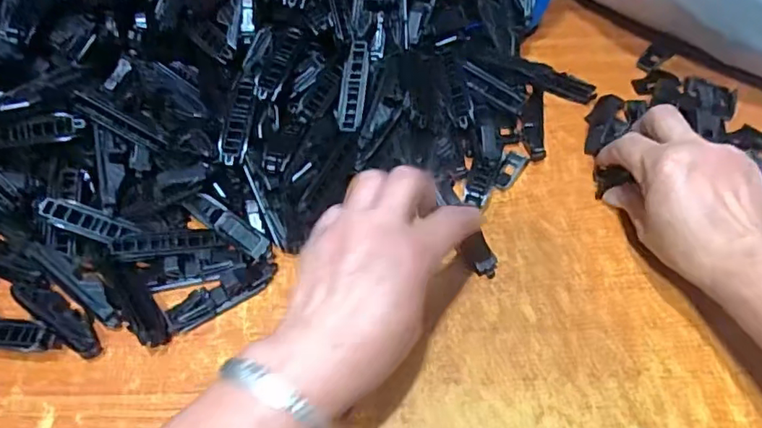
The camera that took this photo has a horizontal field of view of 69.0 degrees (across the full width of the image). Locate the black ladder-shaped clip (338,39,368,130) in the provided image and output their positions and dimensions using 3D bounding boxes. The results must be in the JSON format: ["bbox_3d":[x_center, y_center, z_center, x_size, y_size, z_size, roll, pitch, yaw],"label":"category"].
[{"bbox_3d":[-0.021,-0.101,0.438,0.019,0.006,0.073,6,80,6],"label":"black ladder-shaped clip"}]

